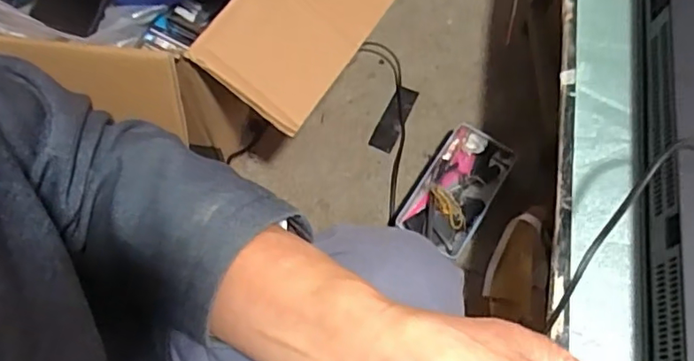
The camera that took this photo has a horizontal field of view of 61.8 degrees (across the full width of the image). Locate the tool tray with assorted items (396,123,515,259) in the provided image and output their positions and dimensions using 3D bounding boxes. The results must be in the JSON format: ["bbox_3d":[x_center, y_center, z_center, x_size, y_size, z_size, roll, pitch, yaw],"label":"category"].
[{"bbox_3d":[0.157,0.010,0.827,0.100,0.031,0.169,31,72,12],"label":"tool tray with assorted items"}]

